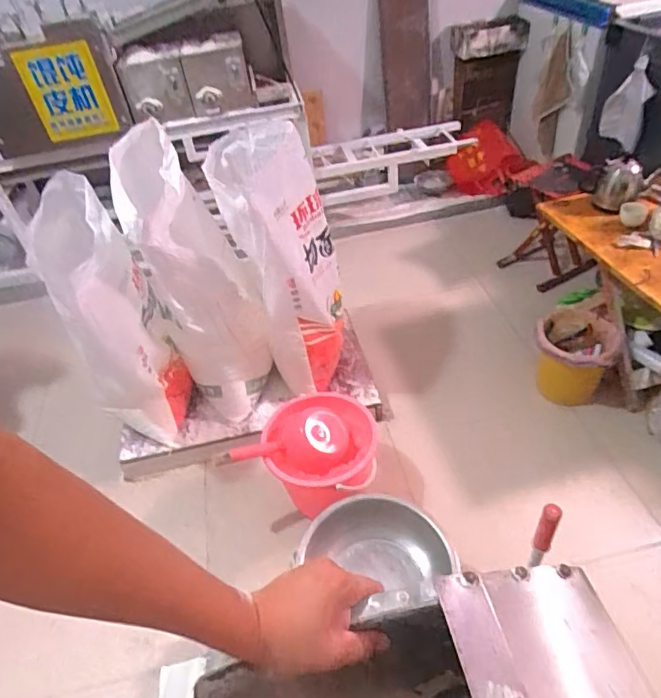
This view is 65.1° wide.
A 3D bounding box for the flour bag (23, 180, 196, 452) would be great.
[{"bbox_3d":[-0.567,-0.039,1.435,0.255,0.717,0.329,-27,46,-19],"label":"flour bag"}]

